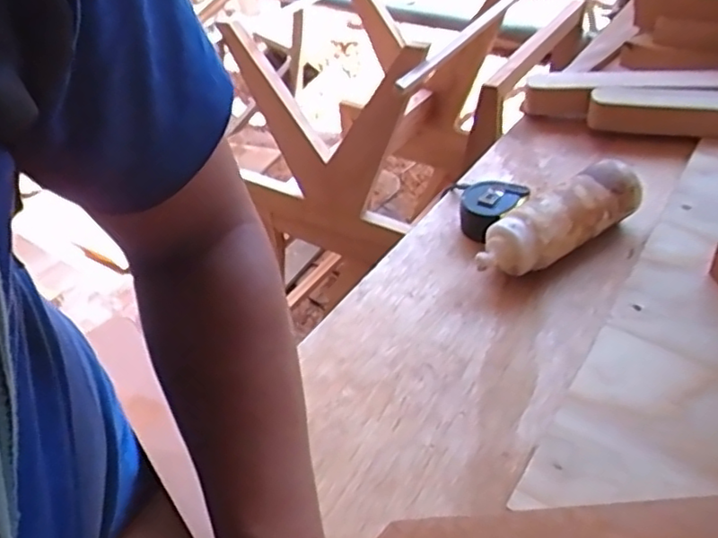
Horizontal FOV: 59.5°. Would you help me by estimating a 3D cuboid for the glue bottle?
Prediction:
[{"bbox_3d":[0.209,-0.046,0.659,0.193,0.070,0.067,-23,41,-19],"label":"glue bottle"}]

